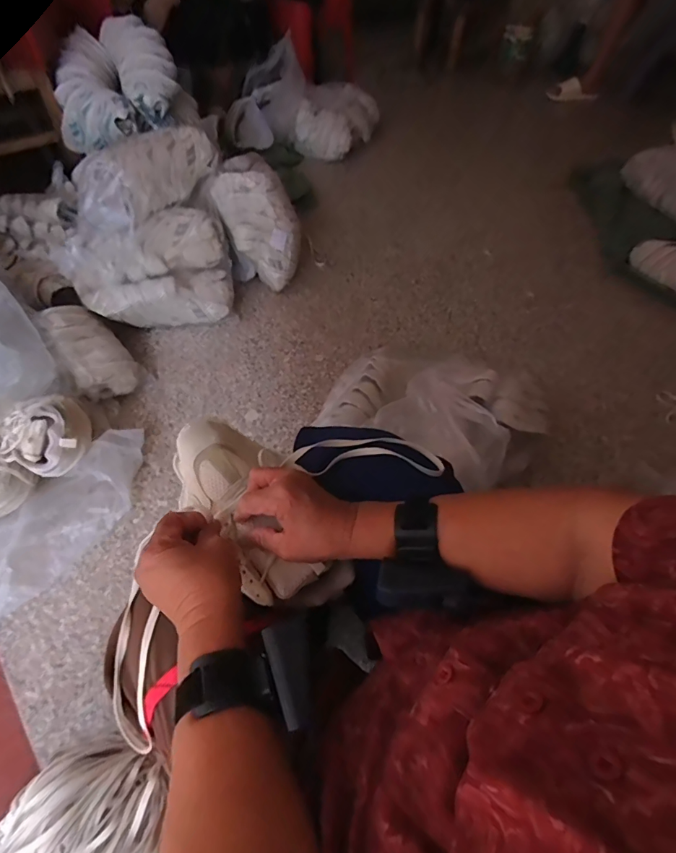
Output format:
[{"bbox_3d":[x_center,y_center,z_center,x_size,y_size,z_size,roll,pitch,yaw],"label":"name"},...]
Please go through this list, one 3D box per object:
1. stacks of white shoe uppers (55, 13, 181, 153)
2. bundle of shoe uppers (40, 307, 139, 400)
[{"bbox_3d":[-0.664,-1.018,1.300,0.356,0.187,0.388,-13,58,-11],"label":"stacks of white shoe uppers"},{"bbox_3d":[-0.591,-0.177,1.048,0.147,0.105,0.246,-31,78,-37],"label":"bundle of shoe uppers"}]

